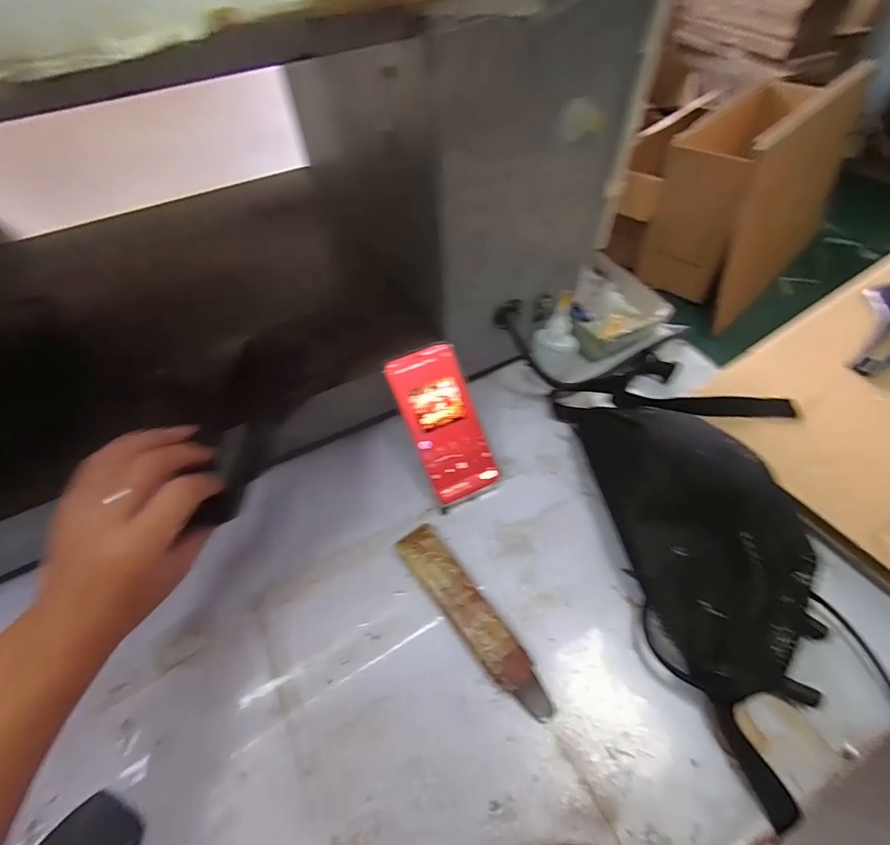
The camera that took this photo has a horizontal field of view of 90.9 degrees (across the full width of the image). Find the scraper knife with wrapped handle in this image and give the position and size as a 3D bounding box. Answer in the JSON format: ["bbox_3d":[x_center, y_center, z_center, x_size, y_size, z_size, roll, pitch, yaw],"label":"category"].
[{"bbox_3d":[0.024,0.172,0.390,0.038,0.019,0.186,-33,59,-18],"label":"scraper knife with wrapped handle"}]

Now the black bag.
[{"bbox_3d":[0.228,0.084,0.382,0.157,0.106,0.395,-11,55,-3],"label":"black bag"}]

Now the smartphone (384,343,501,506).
[{"bbox_3d":[0.000,0.000,0.462,0.075,0.008,0.160,-22,91,-11],"label":"smartphone"}]

